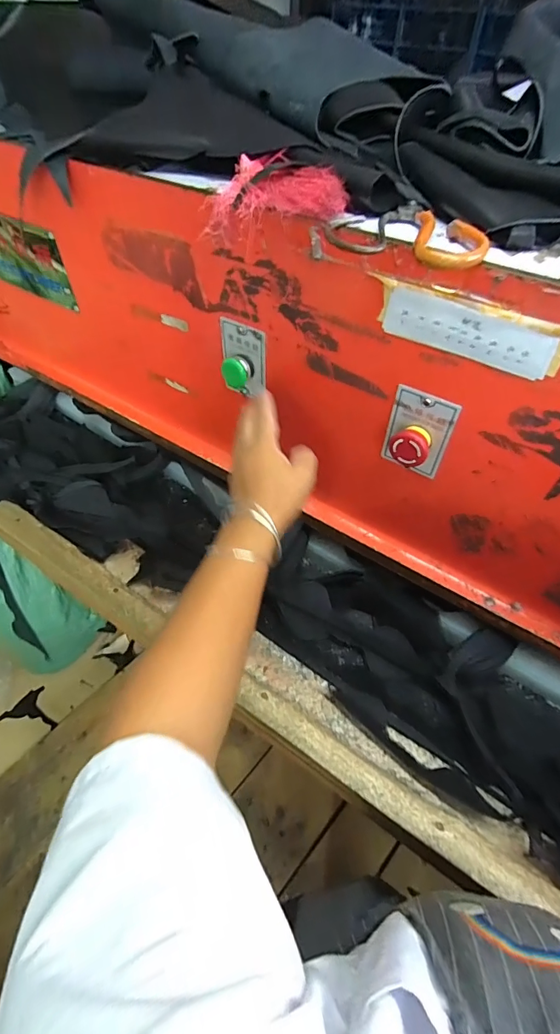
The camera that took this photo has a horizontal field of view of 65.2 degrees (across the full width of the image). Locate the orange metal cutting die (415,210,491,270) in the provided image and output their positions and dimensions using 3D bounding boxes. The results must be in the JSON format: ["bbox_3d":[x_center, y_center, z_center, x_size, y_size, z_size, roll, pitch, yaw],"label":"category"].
[{"bbox_3d":[0.127,-0.207,0.325,0.051,0.015,0.095,11,57,7],"label":"orange metal cutting die"}]

